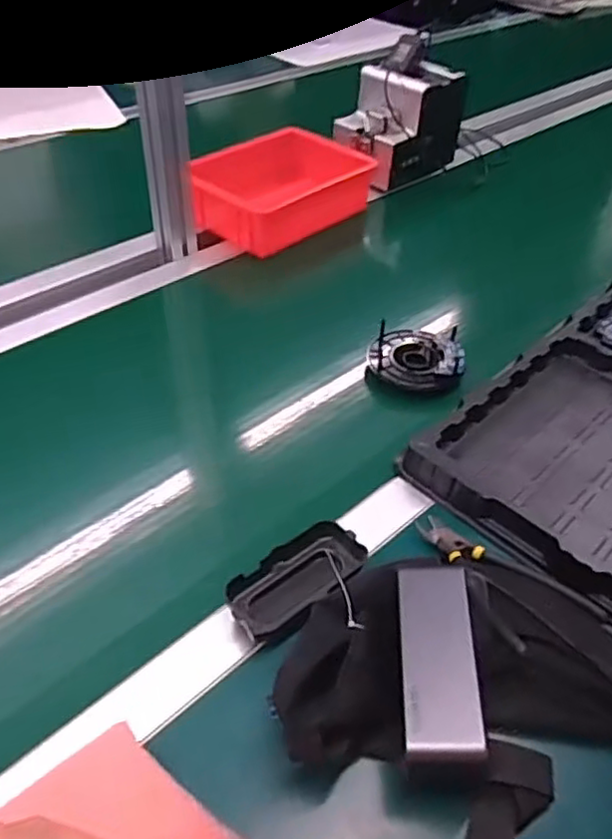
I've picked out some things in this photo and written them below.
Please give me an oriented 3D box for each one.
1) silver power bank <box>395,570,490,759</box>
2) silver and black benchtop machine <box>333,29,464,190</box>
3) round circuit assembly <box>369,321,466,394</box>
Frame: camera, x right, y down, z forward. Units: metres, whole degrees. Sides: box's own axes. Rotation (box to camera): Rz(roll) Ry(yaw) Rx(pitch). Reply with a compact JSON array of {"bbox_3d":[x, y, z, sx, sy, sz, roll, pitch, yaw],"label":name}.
[{"bbox_3d":[0.083,0.147,0.410,0.047,0.010,0.119,4,43,0],"label":"silver power bank"},{"bbox_3d":[0.145,-0.479,1.044,0.190,0.160,0.131,-33,54,-32],"label":"silver and black benchtop machine"},{"bbox_3d":[0.119,-0.067,0.715,0.099,0.031,0.099,2,43,-2],"label":"round circuit assembly"}]

